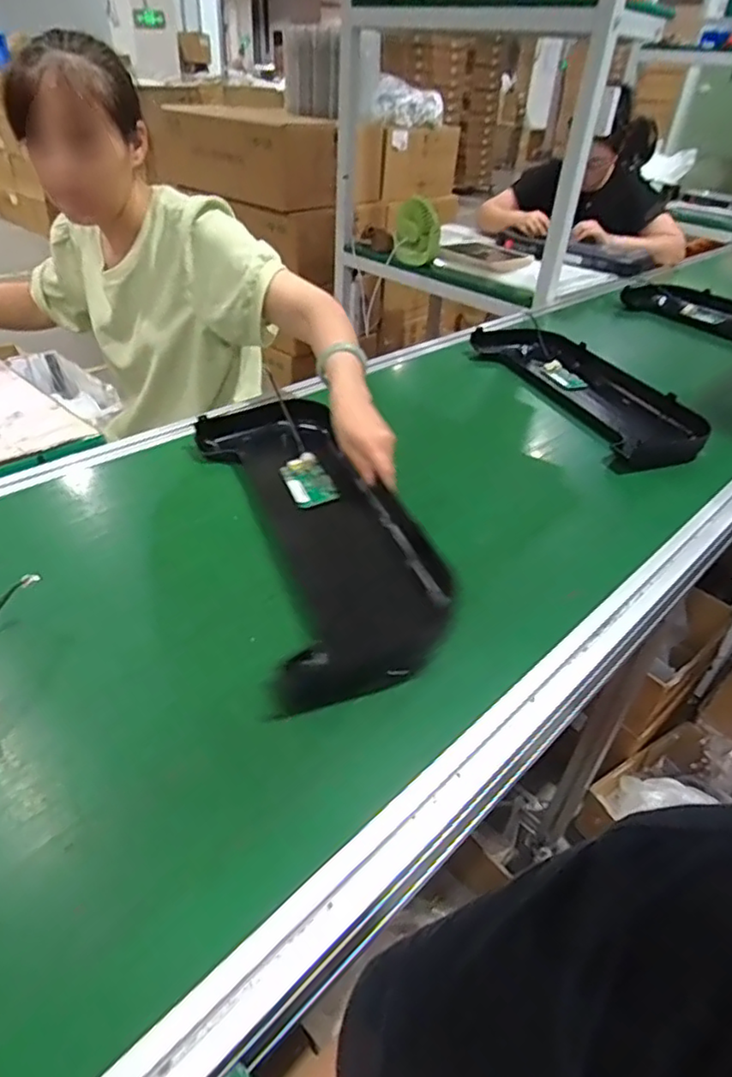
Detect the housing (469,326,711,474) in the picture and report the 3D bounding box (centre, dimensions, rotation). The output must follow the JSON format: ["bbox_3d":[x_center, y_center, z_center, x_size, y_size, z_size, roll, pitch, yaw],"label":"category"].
[{"bbox_3d":[0.373,-0.273,1.094,0.206,0.051,0.512,-13,41,-21],"label":"housing"}]

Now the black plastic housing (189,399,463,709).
[{"bbox_3d":[-0.061,-0.030,0.723,0.198,0.056,0.491,-10,40,-17],"label":"black plastic housing"}]

